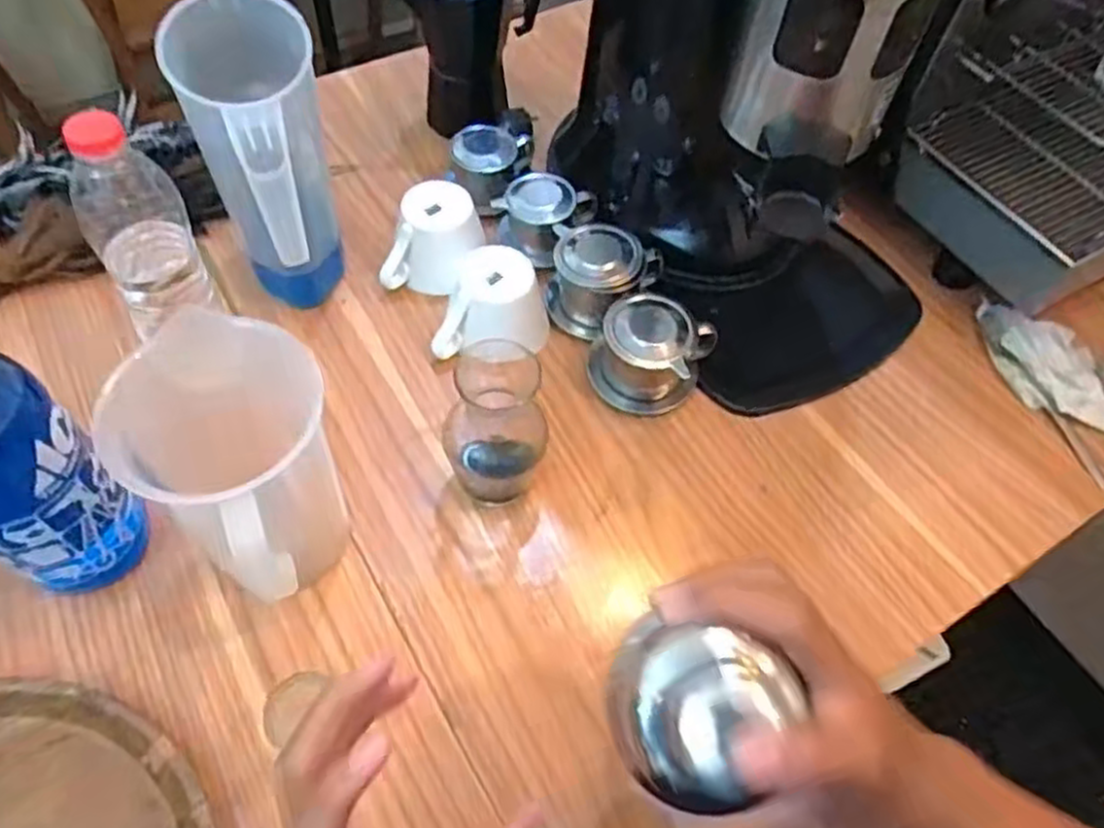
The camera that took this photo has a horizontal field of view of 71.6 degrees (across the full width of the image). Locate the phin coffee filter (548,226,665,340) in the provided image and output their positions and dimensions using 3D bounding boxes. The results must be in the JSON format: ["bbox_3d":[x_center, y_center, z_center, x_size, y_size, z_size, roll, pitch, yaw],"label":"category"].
[{"bbox_3d":[0.039,-0.125,0.668,0.098,0.056,0.091,-27,63,-21],"label":"phin coffee filter"}]

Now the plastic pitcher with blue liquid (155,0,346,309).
[{"bbox_3d":[-0.216,-0.183,0.605,0.096,0.214,0.181,-14,59,-14],"label":"plastic pitcher with blue liquid"}]

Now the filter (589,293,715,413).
[{"bbox_3d":[0.077,-0.052,0.623,0.089,0.064,0.075,26,58,12],"label":"filter"}]

